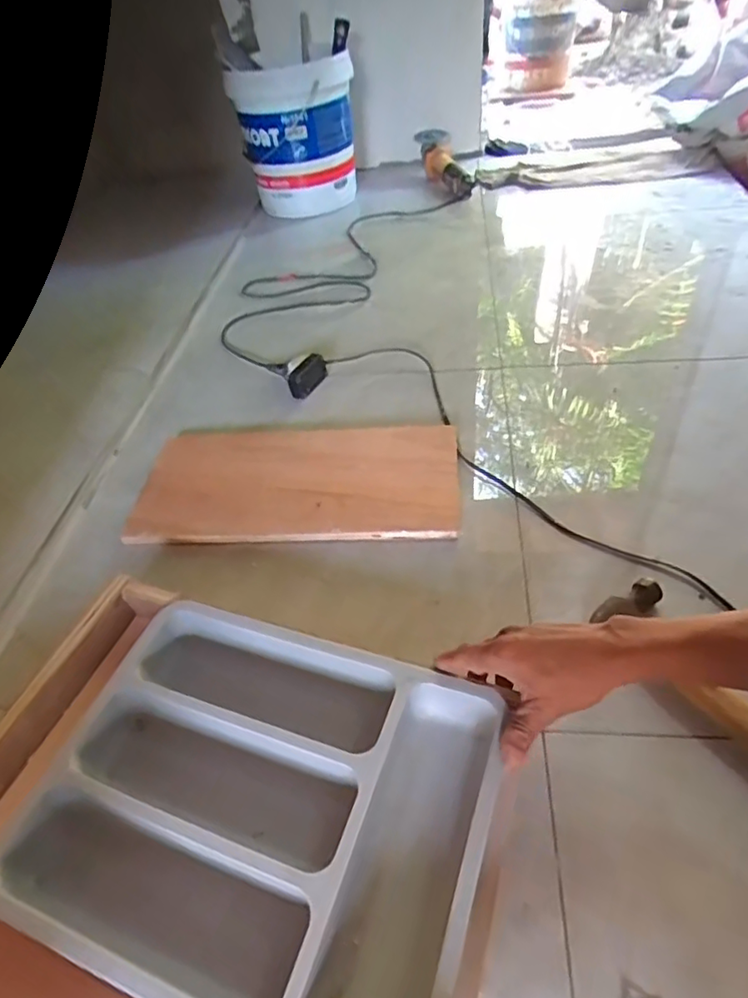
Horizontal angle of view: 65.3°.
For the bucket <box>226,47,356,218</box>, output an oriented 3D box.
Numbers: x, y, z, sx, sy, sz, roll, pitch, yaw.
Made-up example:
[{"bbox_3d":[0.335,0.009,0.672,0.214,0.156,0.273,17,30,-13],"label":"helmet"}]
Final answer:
[{"bbox_3d":[-0.207,-1.008,1.624,0.302,0.321,0.289,-6,45,2],"label":"bucket"}]

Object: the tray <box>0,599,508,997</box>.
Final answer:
[{"bbox_3d":[-0.093,0.255,0.492,0.358,0.073,0.277,11,48,18],"label":"tray"}]

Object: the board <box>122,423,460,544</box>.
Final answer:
[{"bbox_3d":[-0.104,-0.029,0.813,0.429,0.025,0.218,-1,45,7],"label":"board"}]

